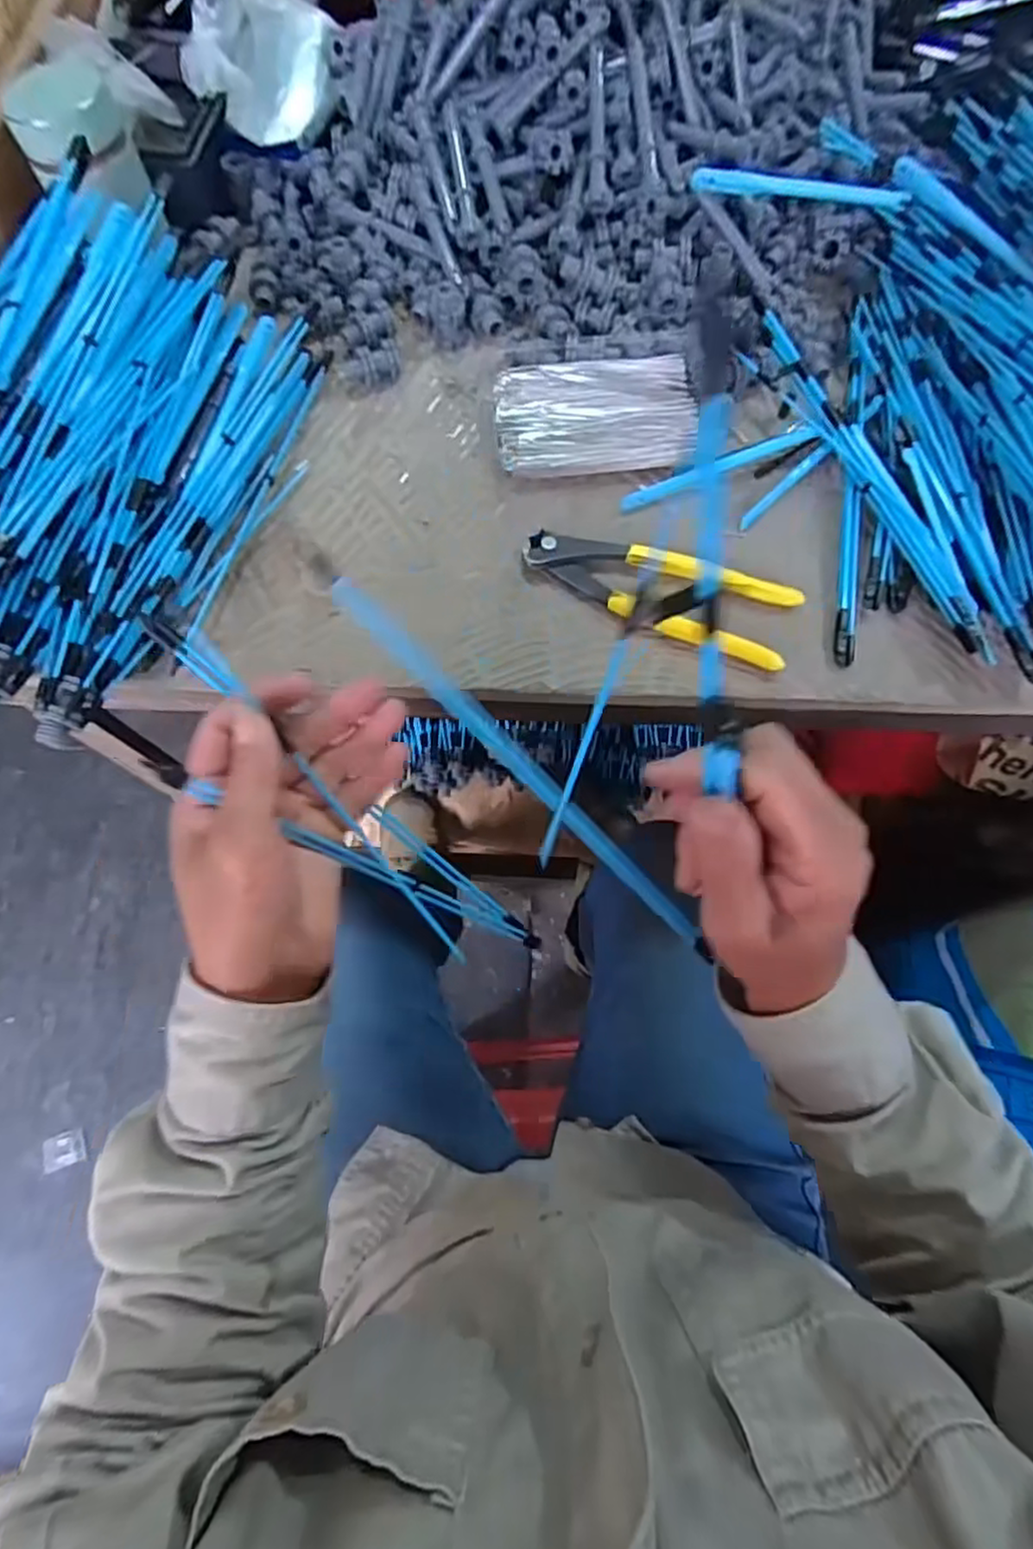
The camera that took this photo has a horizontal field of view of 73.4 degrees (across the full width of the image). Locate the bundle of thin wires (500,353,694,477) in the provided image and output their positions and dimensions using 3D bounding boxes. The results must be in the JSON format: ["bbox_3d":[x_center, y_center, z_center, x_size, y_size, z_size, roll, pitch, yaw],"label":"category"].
[{"bbox_3d":[0.053,-0.237,0.456,0.130,0.019,0.085,-7,70,-1],"label":"bundle of thin wires"}]

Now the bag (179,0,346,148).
[{"bbox_3d":[-0.176,-0.518,0.496,0.097,0.045,0.123,-3,70,0],"label":"bag"}]

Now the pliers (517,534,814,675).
[{"bbox_3d":[0.083,-0.108,0.415,0.165,0.013,0.059,16,71,6],"label":"pliers"}]

